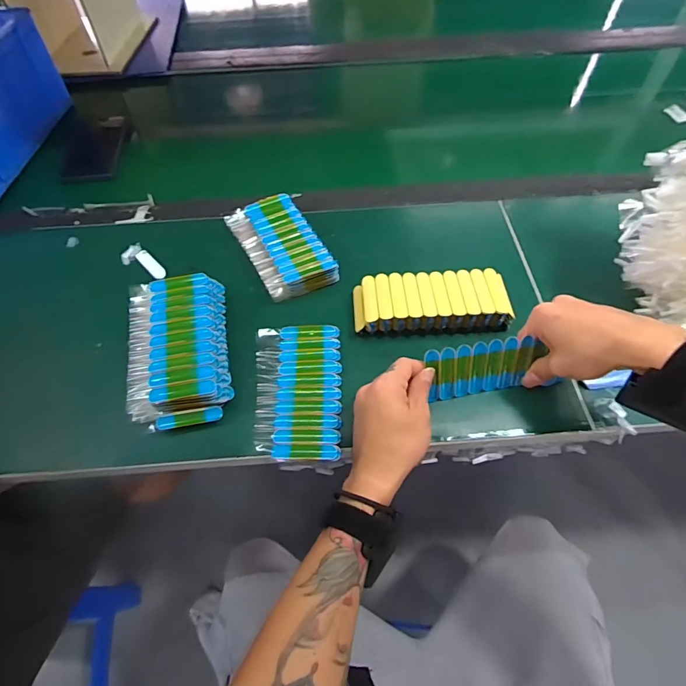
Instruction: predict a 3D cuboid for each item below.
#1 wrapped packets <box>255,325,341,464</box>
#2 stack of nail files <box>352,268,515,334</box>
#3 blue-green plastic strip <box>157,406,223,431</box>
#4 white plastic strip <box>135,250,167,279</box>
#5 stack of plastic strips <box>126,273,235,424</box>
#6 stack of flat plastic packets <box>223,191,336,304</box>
[{"bbox_3d":[-0.046,0.046,0.441,0.088,0.008,0.150,-3,57,-2],"label":"wrapped packets"},{"bbox_3d":[0.098,-0.045,0.479,0.167,0.038,0.063,0,57,0],"label":"stack of nail files"},{"bbox_3d":[-0.151,0.073,0.420,0.062,0.016,0.013,-10,57,-7],"label":"blue-green plastic strip"},{"bbox_3d":[-0.243,-0.099,0.540,0.017,0.005,0.057,-39,65,-23],"label":"white plastic strip"},{"bbox_3d":[-0.172,0.000,0.449,0.095,0.043,0.155,-10,57,-7],"label":"stack of plastic strips"},{"bbox_3d":[-0.078,-0.125,0.539,0.088,0.026,0.159,-24,60,-16],"label":"stack of flat plastic packets"}]

